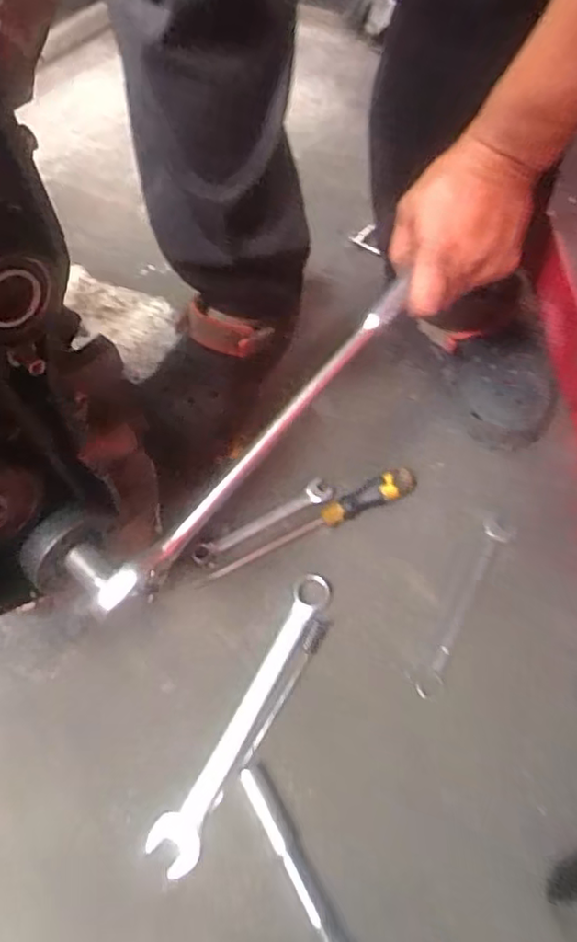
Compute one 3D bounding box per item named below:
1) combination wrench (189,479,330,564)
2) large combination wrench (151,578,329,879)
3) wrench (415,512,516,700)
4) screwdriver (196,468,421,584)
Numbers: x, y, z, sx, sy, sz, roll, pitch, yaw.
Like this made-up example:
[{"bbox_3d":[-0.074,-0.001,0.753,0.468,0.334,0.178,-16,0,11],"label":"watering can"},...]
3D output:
[{"bbox_3d":[-0.028,0.056,0.665,0.158,0.013,0.031,-28,66,-11],"label":"combination wrench"},{"bbox_3d":[-0.037,0.224,0.586,0.040,0.010,0.281,26,68,15],"label":"large combination wrench"},{"bbox_3d":[0.175,0.131,0.622,0.028,0.005,0.199,27,68,15],"label":"wrench"},{"bbox_3d":[0.018,0.055,0.655,0.245,0.032,0.027,-22,65,-8],"label":"screwdriver"}]

